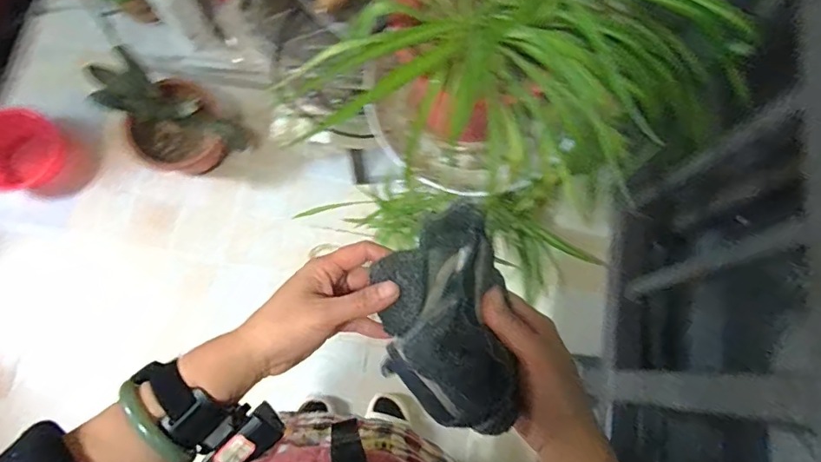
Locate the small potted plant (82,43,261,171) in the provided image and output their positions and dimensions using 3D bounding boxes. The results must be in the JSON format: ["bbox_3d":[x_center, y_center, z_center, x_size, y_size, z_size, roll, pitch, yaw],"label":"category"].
[{"bbox_3d":[-0.666,-0.311,1.427,0.310,0.330,0.267,40,78,8],"label":"small potted plant"}]

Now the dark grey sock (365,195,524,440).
[{"bbox_3d":[0.021,0.065,0.379,0.109,0.050,0.160,-6,87,38],"label":"dark grey sock"}]

